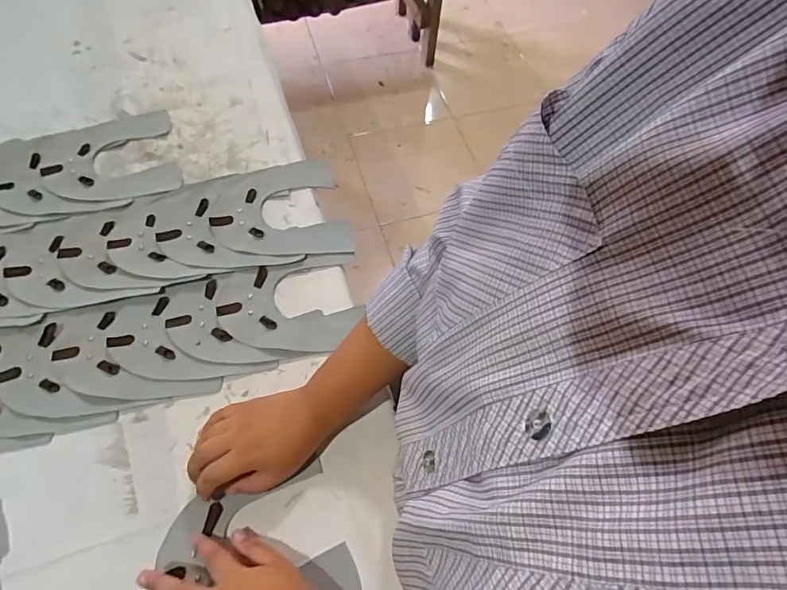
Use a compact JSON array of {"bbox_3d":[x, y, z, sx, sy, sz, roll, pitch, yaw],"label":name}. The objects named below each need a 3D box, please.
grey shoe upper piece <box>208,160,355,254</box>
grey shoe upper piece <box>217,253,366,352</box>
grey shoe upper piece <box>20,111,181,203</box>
[{"bbox_3d":[-0.140,-0.111,0.588,0.167,0.006,0.148,-6,63,-6],"label":"grey shoe upper piece"},{"bbox_3d":[-0.114,0.012,0.525,0.153,0.004,0.116,-13,64,-10],"label":"grey shoe upper piece"},{"bbox_3d":[-0.376,-0.178,0.616,0.174,0.005,0.147,-15,64,-10],"label":"grey shoe upper piece"}]

